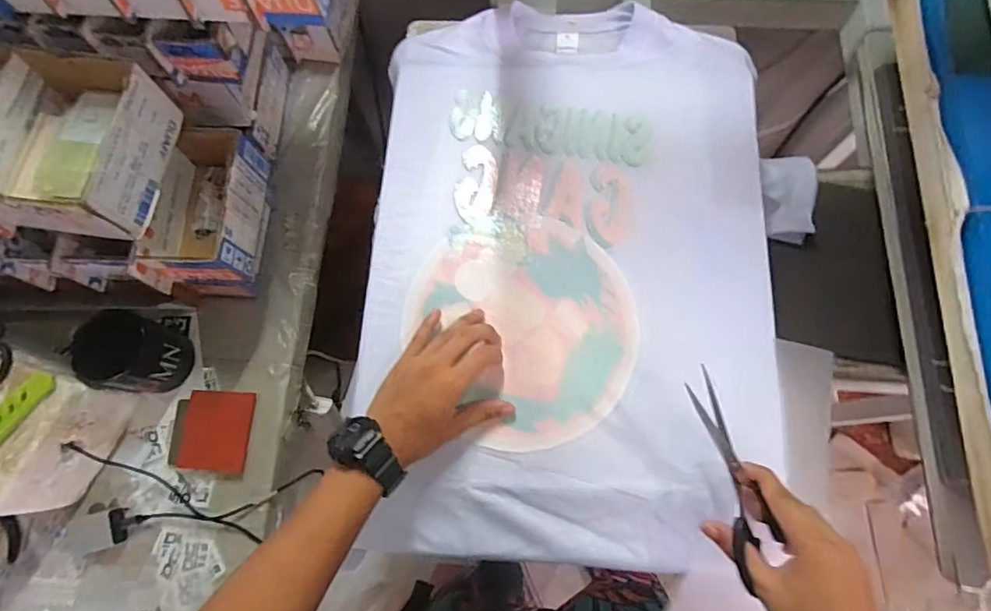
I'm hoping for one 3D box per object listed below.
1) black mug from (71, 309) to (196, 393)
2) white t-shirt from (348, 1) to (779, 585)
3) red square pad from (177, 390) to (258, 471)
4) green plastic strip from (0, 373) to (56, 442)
[{"bbox_3d":[-0.411,0.057,0.598,0.078,0.095,0.077,-10,73,-2],"label":"black mug"},{"bbox_3d":[0.071,-0.057,0.547,0.400,0.034,0.596,4,73,2],"label":"white t-shirt"},{"bbox_3d":[-0.328,0.147,0.614,0.081,0.012,0.090,4,73,2],"label":"red square pad"},{"bbox_3d":[-0.496,0.120,0.517,0.026,0.017,0.130,36,77,11],"label":"green plastic strip"}]

